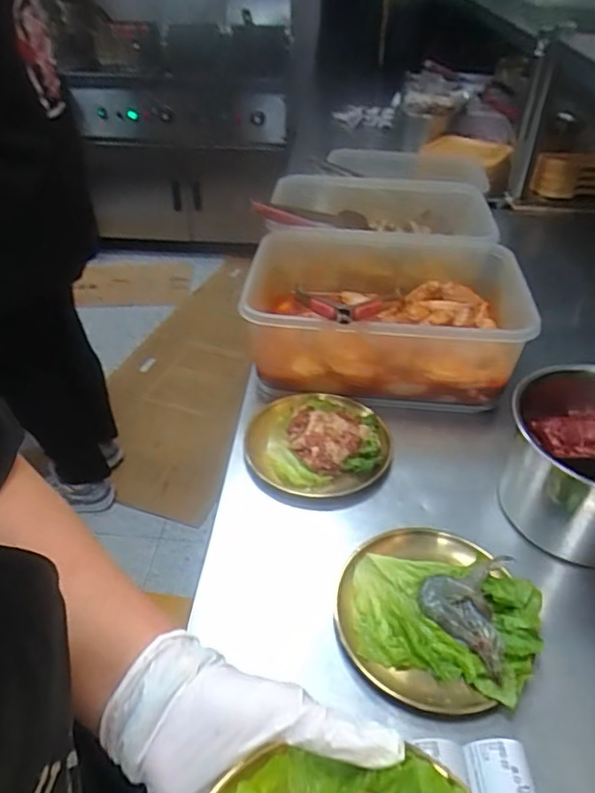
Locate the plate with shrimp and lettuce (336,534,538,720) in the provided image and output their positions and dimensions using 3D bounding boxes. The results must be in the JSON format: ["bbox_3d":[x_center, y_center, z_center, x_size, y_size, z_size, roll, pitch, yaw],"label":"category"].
[{"bbox_3d":[0.117,0.184,0.491,0.161,0.031,0.148,1,40,-1],"label":"plate with shrimp and lettuce"}]

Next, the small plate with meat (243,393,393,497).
[{"bbox_3d":[0.024,0.047,0.652,0.164,0.033,0.156,6,40,6],"label":"small plate with meat"}]

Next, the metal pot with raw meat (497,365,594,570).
[{"bbox_3d":[0.275,0.057,0.540,0.151,0.123,0.160,1,40,-1],"label":"metal pot with raw meat"}]

